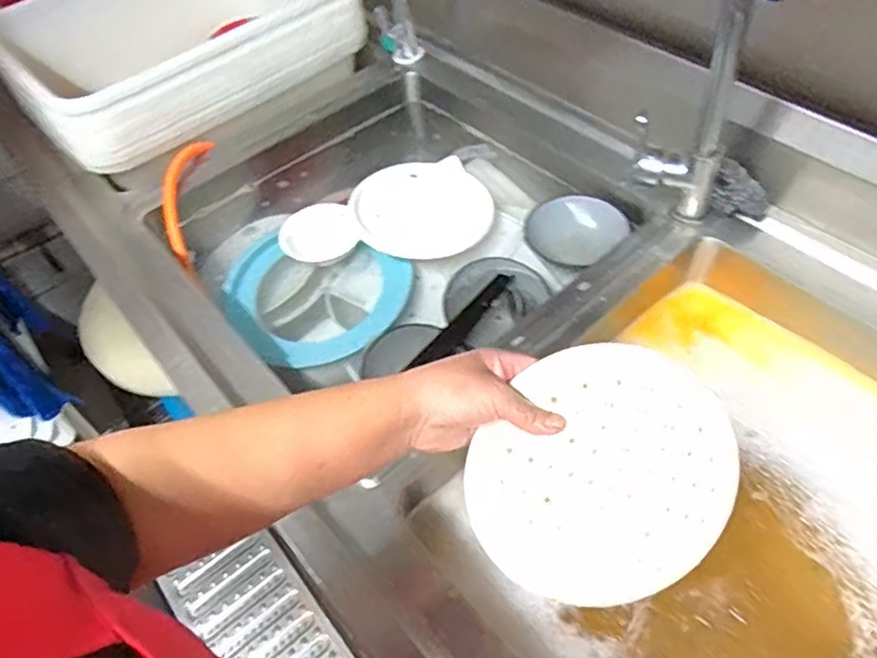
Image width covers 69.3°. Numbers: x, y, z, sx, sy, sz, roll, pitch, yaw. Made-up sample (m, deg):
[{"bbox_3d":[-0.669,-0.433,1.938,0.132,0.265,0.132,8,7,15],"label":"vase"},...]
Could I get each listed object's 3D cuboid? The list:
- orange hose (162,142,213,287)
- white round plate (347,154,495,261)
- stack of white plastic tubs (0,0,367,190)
[{"bbox_3d":[-0.362,-0.174,0.904,0.057,0.019,0.219,5,72,-19],"label":"orange hose"},{"bbox_3d":[-0.020,-0.174,0.903,0.206,0.039,0.162,-26,54,-15],"label":"white round plate"},{"bbox_3d":[-0.423,-0.480,1.075,0.536,0.150,0.438,-31,55,-19],"label":"stack of white plastic tubs"}]

